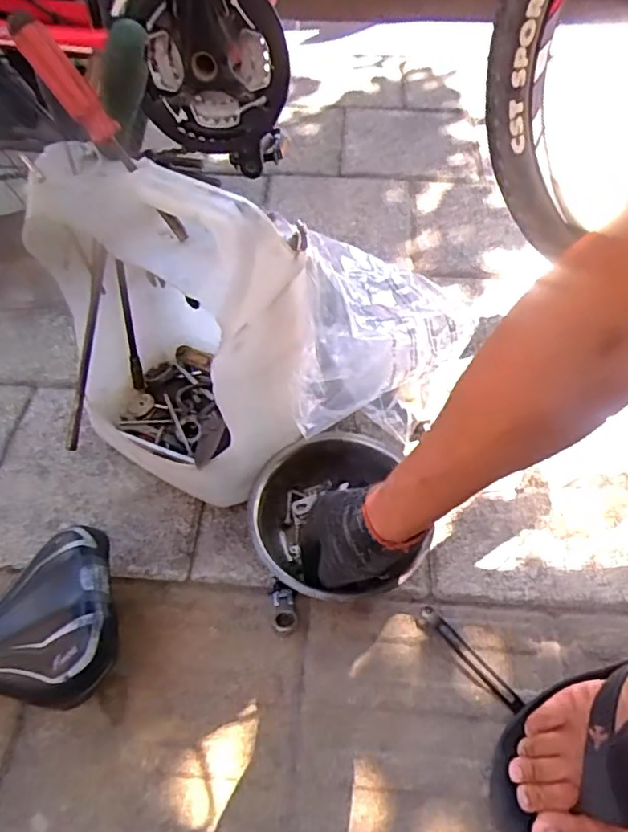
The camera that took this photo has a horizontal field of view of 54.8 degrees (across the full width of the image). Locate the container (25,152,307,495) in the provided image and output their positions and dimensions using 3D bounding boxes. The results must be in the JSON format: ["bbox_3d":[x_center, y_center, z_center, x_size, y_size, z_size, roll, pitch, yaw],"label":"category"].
[{"bbox_3d":[-0.134,-0.082,0.600,0.279,0.342,0.182,35,61,24],"label":"container"}]

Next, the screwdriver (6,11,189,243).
[{"bbox_3d":[-0.157,-0.212,0.449,0.027,0.165,0.029,-5,42,46],"label":"screwdriver"}]

